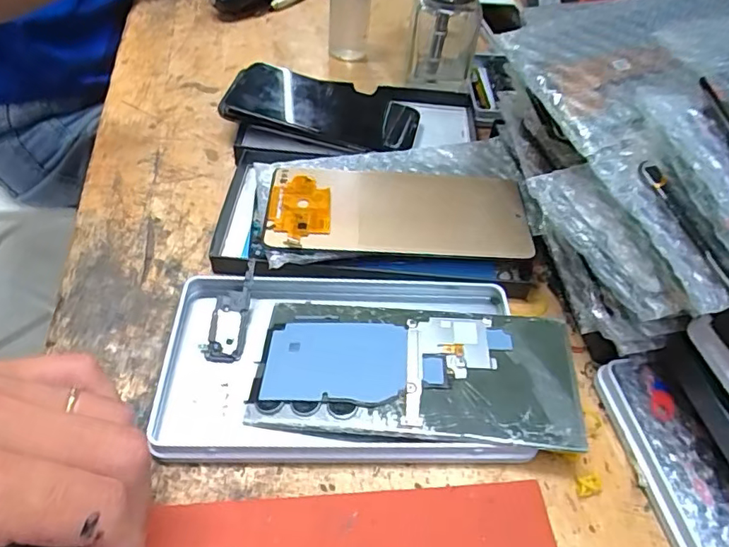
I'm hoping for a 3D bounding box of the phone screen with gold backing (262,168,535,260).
[{"bbox_3d":[0.020,-0.037,0.327,0.156,0.007,0.070,3,53,-3],"label":"phone screen with gold backing"}]

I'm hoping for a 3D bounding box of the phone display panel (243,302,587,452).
[{"bbox_3d":[0.024,0.049,0.270,0.157,0.005,0.071,3,50,7],"label":"phone display panel"}]

